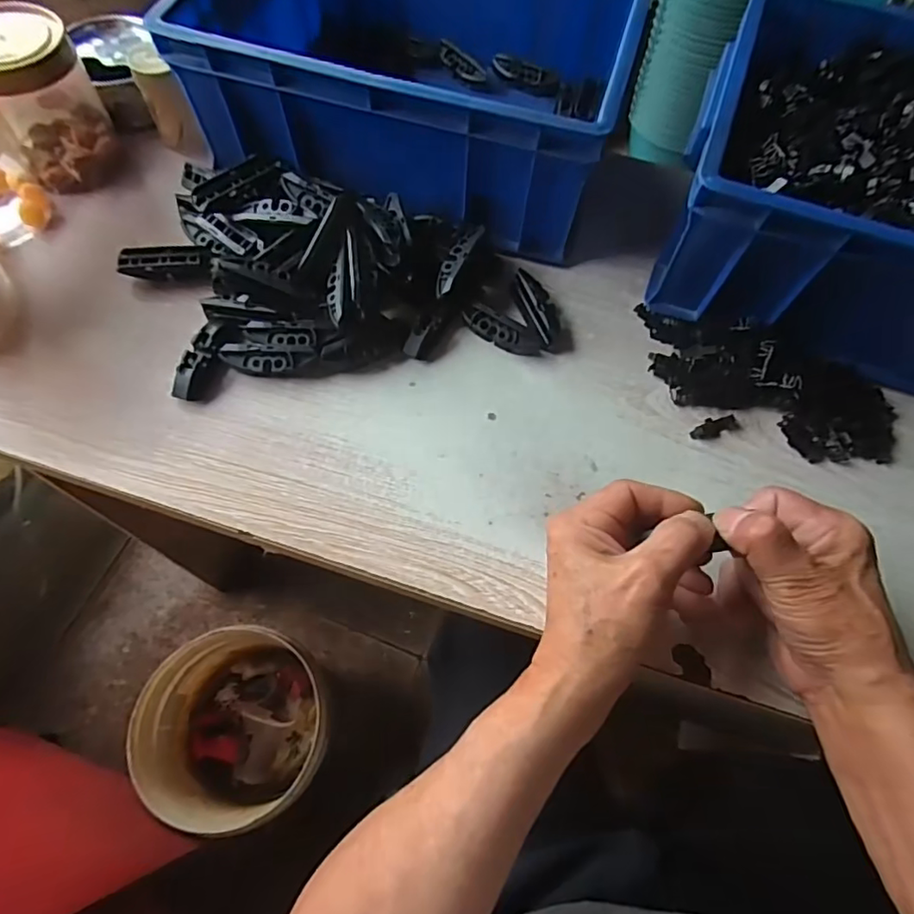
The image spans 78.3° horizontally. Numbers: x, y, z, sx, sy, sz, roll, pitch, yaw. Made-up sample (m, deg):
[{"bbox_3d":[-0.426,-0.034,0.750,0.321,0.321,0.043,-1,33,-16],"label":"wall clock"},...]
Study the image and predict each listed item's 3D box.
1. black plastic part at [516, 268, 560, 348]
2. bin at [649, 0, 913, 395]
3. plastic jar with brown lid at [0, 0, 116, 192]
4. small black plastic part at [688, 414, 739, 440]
[{"bbox_3d":[0.065,-0.118,0.442,0.025,0.022,0.064,-12,66,-9],"label":"black plastic part"},{"bbox_3d":[0.333,-0.185,0.422,0.312,0.135,0.243,19,65,6],"label":"bin"},{"bbox_3d":[-0.337,-0.291,0.452,0.081,0.100,0.086,-26,68,-14],"label":"plastic jar with brown lid"},{"bbox_3d":[0.190,-0.022,0.412,0.039,0.007,0.014,-19,67,-12],"label":"small black plastic part"}]

